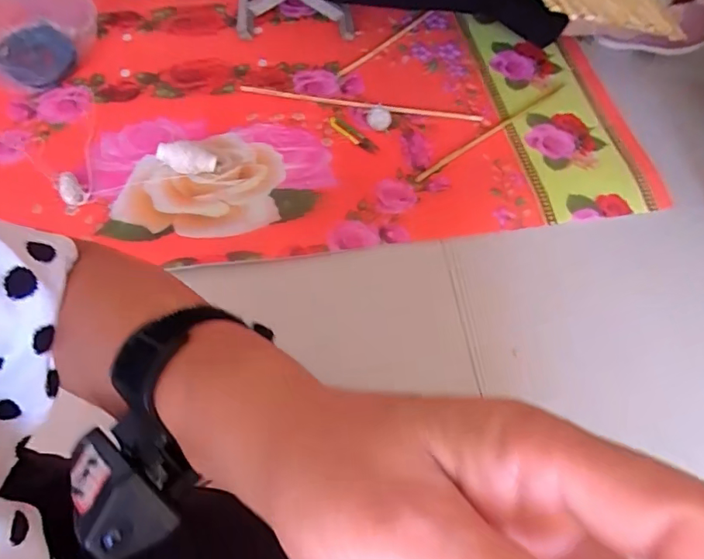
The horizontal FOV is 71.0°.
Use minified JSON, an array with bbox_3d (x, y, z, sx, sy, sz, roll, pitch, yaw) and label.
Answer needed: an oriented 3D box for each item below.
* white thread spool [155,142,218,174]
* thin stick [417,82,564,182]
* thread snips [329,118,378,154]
[{"bbox_3d":[-0.312,-0.229,0.928,0.106,0.043,0.052,7,59,0],"label":"white thread spool"},{"bbox_3d":[0.309,-0.325,1.073,0.463,0.008,0.018,-34,68,-22],"label":"thin stick"},{"bbox_3d":[0.003,-0.304,1.037,0.132,0.017,0.030,35,63,15],"label":"thread snips"}]

